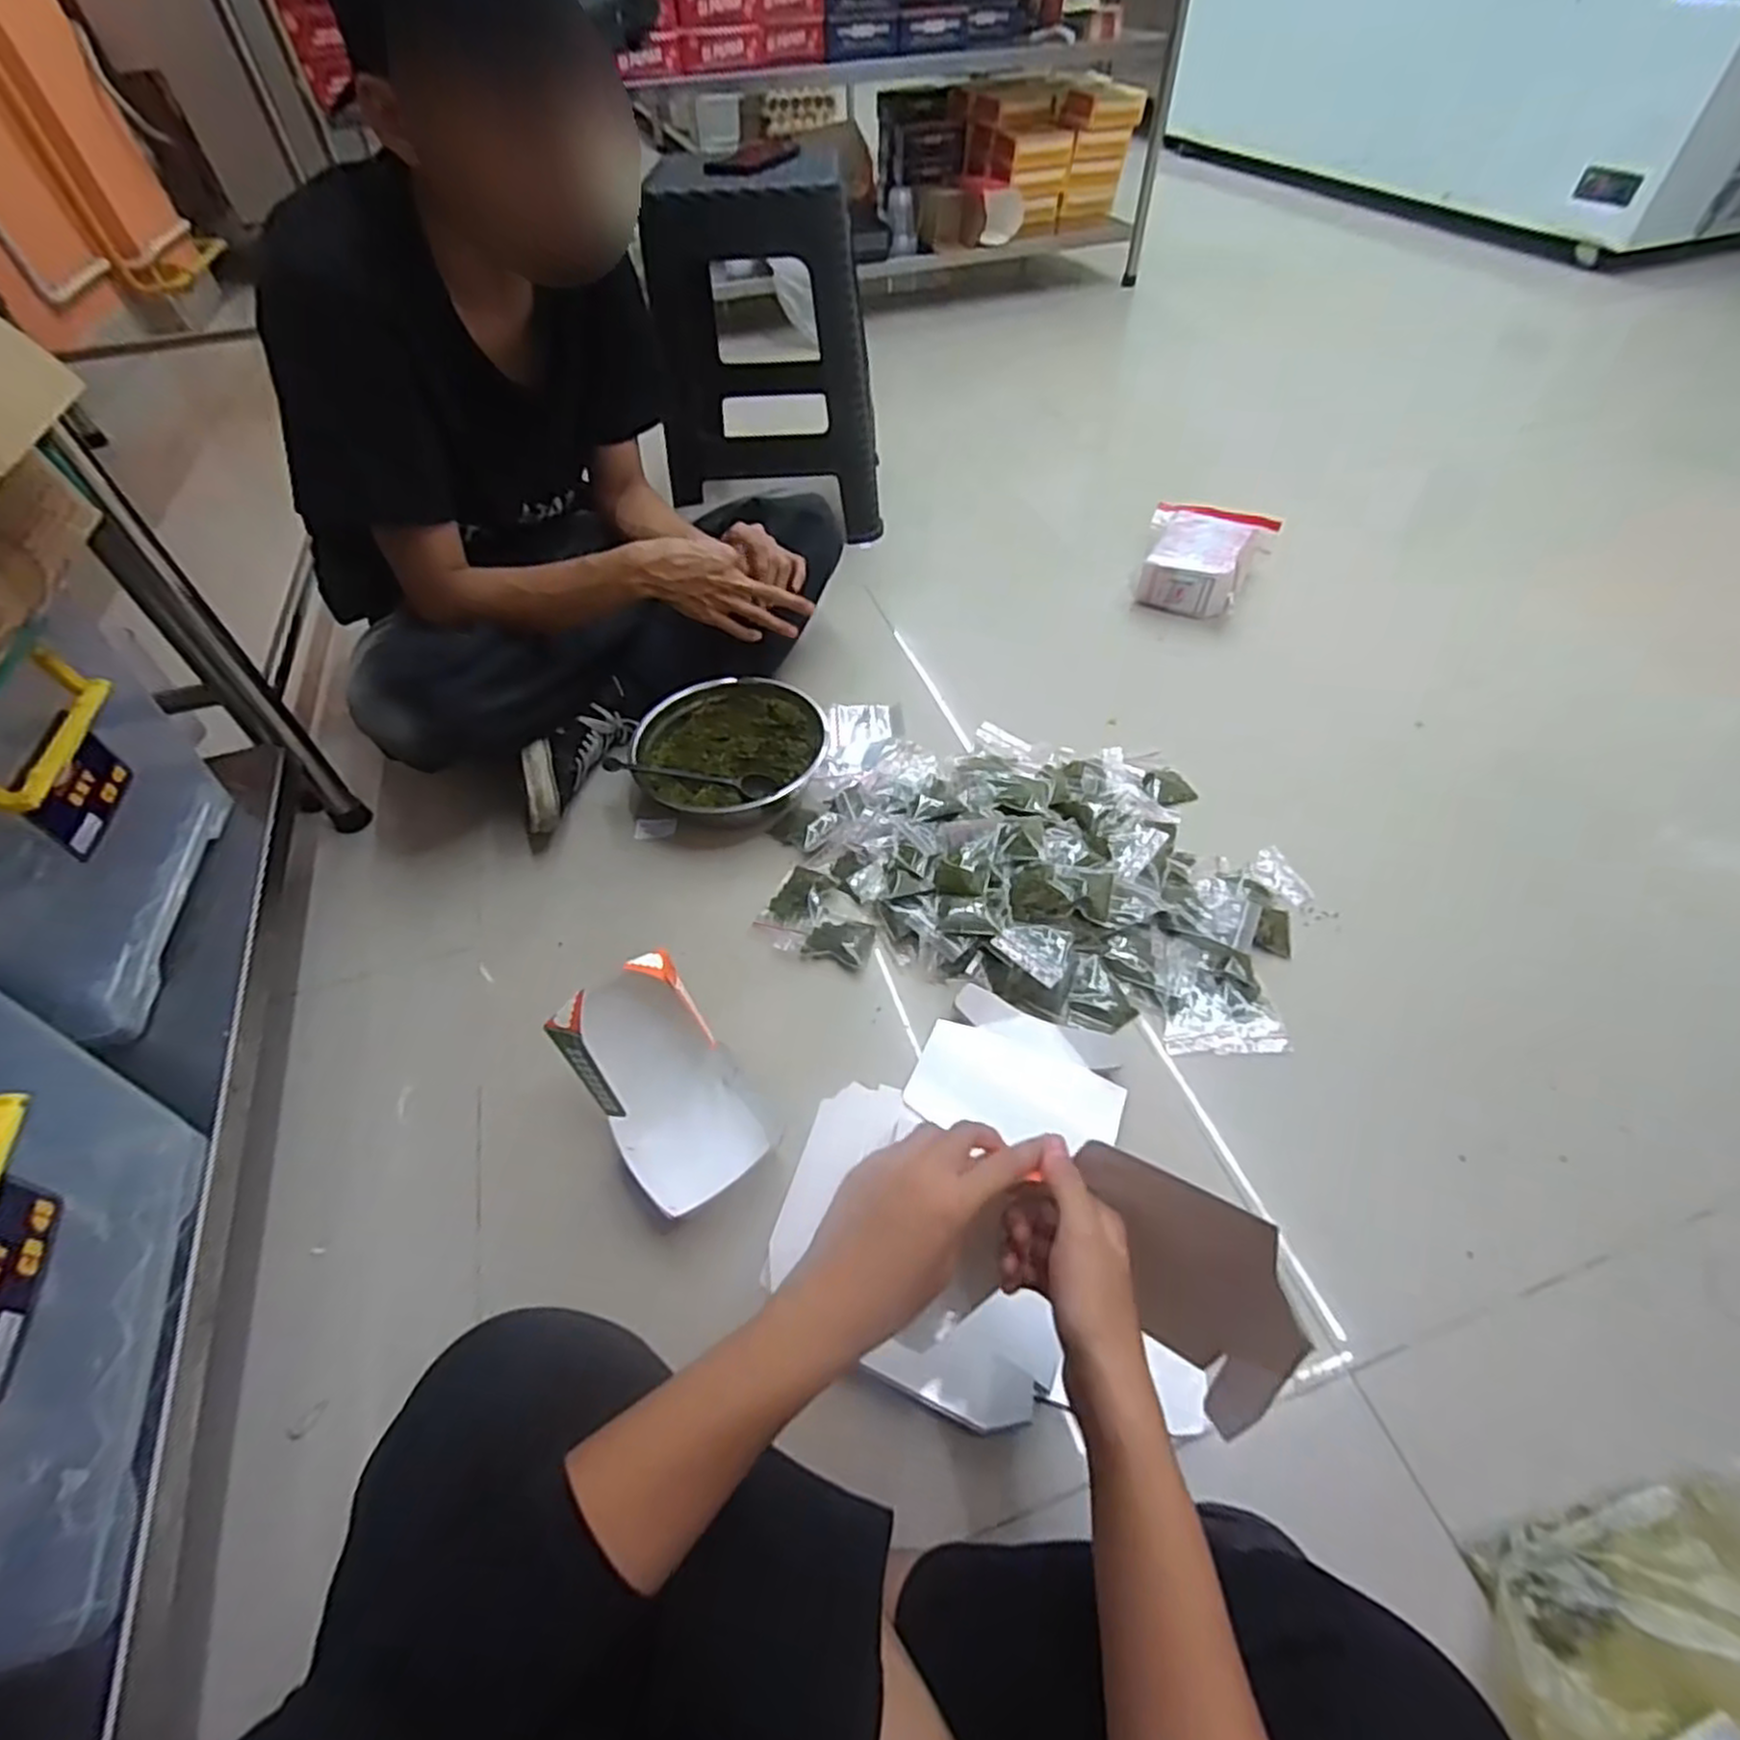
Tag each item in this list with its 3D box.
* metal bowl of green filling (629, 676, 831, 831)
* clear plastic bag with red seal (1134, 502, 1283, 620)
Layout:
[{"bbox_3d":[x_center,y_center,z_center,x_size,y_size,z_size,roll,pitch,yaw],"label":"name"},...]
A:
[{"bbox_3d":[-0.165,-0.146,0.933,0.225,0.065,0.192,-2,51,2],"label":"metal bowl of green filling"},{"bbox_3d":[0.505,-0.489,1.188,0.185,0.074,0.220,24,56,20],"label":"clear plastic bag with red seal"}]

